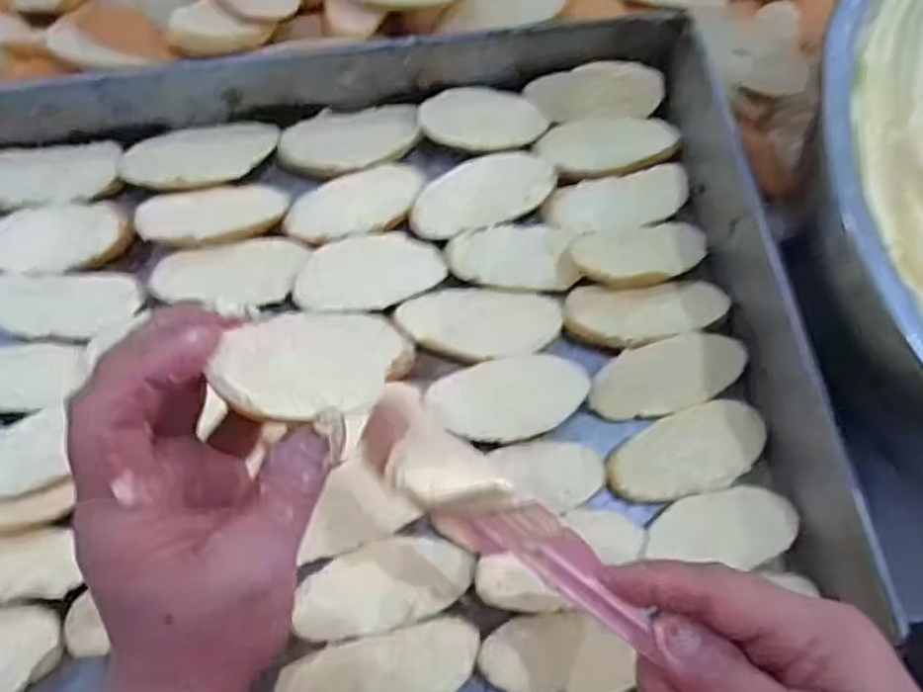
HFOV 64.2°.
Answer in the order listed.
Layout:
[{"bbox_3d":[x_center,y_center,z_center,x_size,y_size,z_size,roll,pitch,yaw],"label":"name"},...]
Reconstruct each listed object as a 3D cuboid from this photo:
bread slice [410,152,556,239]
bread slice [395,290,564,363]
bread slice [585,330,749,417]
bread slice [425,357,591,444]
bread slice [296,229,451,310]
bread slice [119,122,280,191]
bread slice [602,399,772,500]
[{"bbox_3d":[0.013,-0.090,0.433,0.088,0.006,0.041,-20,74,-9],"label":"bread slice"},{"bbox_3d":[0.011,-0.012,0.412,0.089,0.007,0.042,4,72,-2],"label":"bread slice"},{"bbox_3d":[0.114,0.016,0.403,0.083,0.009,0.038,-14,73,-7],"label":"bread slice"},{"bbox_3d":[0.026,0.029,0.398,0.083,0.013,0.043,-13,73,-7],"label":"bread slice"},{"bbox_3d":[-0.050,-0.042,0.411,0.080,0.008,0.044,-3,72,-4],"label":"bread slice"},{"bbox_3d":[-0.153,-0.113,0.430,0.089,0.007,0.043,-14,73,-7],"label":"bread slice"},{"bbox_3d":[0.122,0.058,0.399,0.088,0.008,0.043,-15,73,-8],"label":"bread slice"}]

